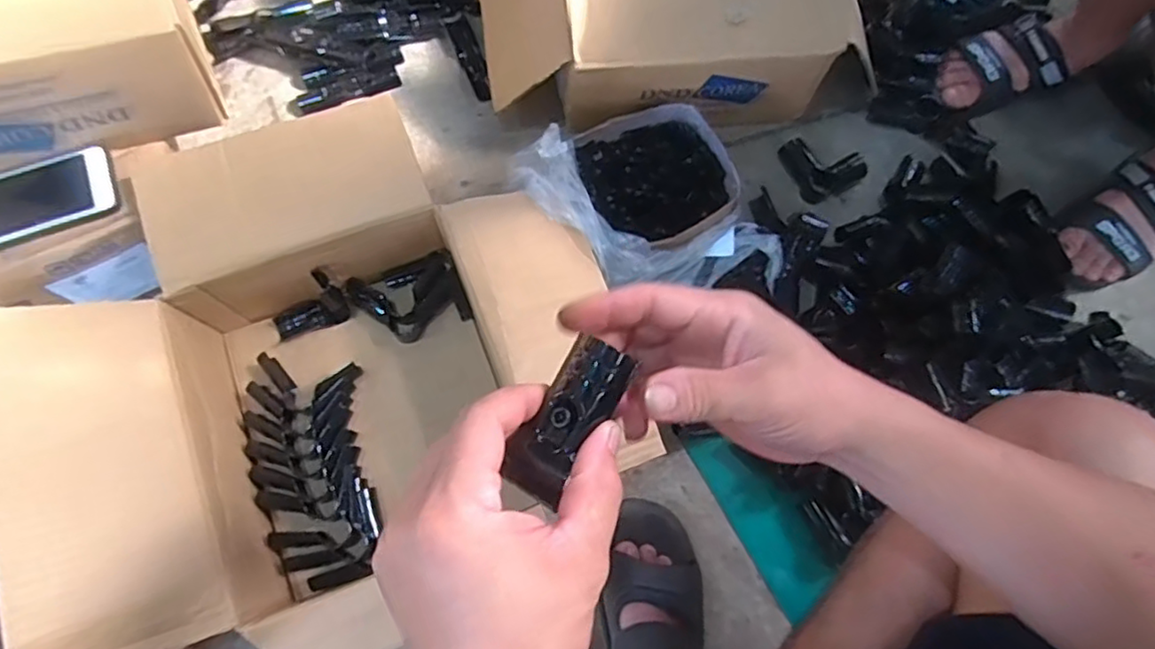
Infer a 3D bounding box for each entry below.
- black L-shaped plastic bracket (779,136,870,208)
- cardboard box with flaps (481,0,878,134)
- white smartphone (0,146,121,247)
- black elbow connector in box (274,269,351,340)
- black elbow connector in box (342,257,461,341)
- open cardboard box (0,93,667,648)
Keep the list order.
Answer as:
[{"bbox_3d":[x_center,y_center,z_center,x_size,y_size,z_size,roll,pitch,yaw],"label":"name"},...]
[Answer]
[{"bbox_3d":[0.309,-0.199,0.806,0.092,0.032,0.081,-18,76,-8],"label":"black L-shaped plastic bracket"},{"bbox_3d":[0.108,-0.418,0.773,0.454,0.193,0.328,-10,75,-6],"label":"cardboard box with flaps"},{"bbox_3d":[-0.536,-0.123,0.625,0.159,0.016,0.082,-22,75,-8],"label":"white smartphone"},{"bbox_3d":[-0.294,-0.018,0.690,0.083,0.062,0.037,-27,77,-10],"label":"black elbow connector in box"},{"bbox_3d":[-0.191,-0.025,0.720,0.120,0.032,0.078,-13,75,-6],"label":"black elbow connector in box"},{"bbox_3d":[-0.212,0.021,0.618,0.502,0.221,0.466,-12,75,-6],"label":"open cardboard box"}]

